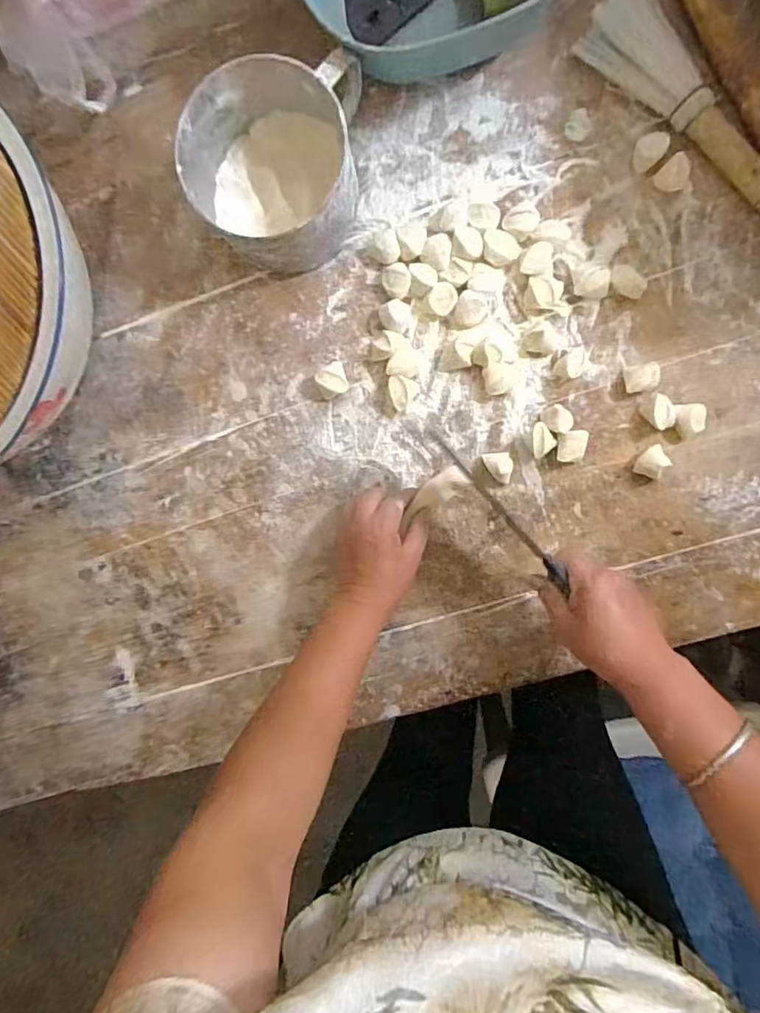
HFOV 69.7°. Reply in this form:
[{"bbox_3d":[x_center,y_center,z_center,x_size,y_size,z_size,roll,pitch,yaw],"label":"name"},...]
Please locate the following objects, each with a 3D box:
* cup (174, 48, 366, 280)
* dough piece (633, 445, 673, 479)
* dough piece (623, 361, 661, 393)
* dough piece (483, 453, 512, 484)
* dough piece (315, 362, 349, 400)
[{"bbox_3d":[-0.094,-0.304,0.492,0.145,0.087,0.156,1,97,6],"label":"cup"},{"bbox_3d":[0.260,-0.042,0.519,0.023,0.024,0.031,39,99,0],"label":"dough piece"},{"bbox_3d":[0.244,-0.120,0.509,0.029,0.019,0.023,-14,95,7],"label":"dough piece"},{"bbox_3d":[0.119,-0.039,0.536,0.026,0.018,0.033,-24,94,8],"label":"dough piece"},{"bbox_3d":[-0.048,-0.125,0.539,0.029,0.019,0.031,-20,94,8],"label":"dough piece"}]

